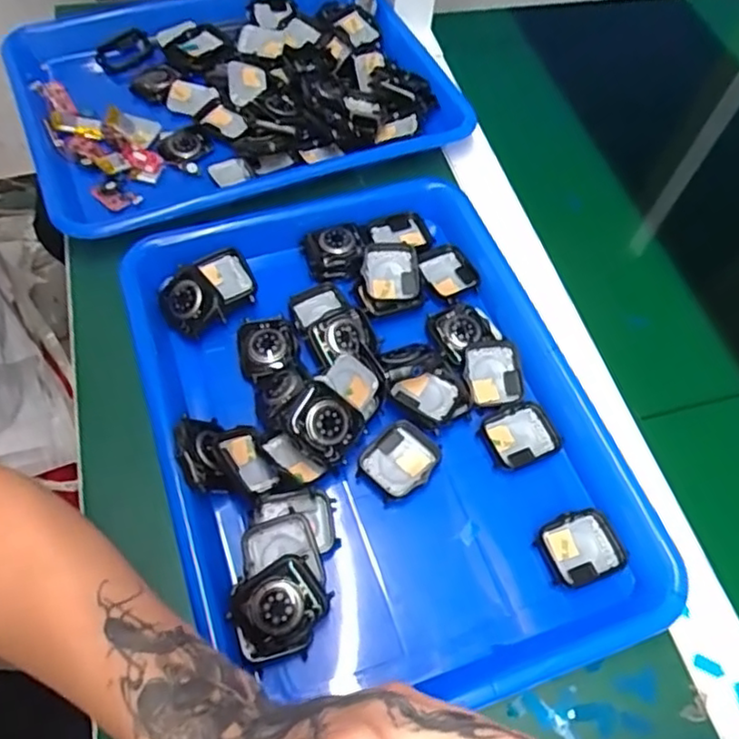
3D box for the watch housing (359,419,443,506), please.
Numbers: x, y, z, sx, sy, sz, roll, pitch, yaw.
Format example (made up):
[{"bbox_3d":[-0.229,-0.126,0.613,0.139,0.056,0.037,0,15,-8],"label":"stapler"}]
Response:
[{"bbox_3d":[0.018,0.054,0.382,0.037,0.008,0.046,39,65,18],"label":"watch housing"}]

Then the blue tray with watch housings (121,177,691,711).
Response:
[{"bbox_3d":[0.006,0.026,0.388,0.255,0.039,0.322,-15,61,-12],"label":"blue tray with watch housings"}]

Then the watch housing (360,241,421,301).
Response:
[{"bbox_3d":[0.015,-0.068,0.452,0.040,0.009,0.042,-8,78,-13],"label":"watch housing"}]

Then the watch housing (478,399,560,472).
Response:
[{"bbox_3d":[0.094,0.041,0.402,0.047,0.006,0.038,-22,63,-15],"label":"watch housing"}]

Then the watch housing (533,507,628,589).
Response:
[{"bbox_3d":[0.120,0.101,0.364,0.045,0.004,0.038,-15,61,-12],"label":"watch housing"}]

